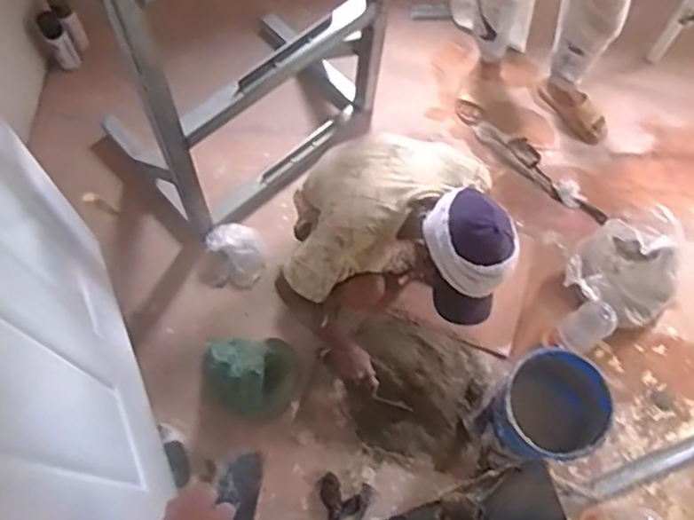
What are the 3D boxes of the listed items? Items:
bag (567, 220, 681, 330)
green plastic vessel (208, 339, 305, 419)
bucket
[{"bbox_3d":[0.781,0.046,1.788,0.272,0.243,0.291,-37,73,-18],"label":"bag"},{"bbox_3d":[-0.201,0.247,1.406,0.196,0.170,0.172,-11,66,-9],"label":"green plastic vessel"},{"bbox_3d":[0.502,0.381,1.600,0.251,0.248,0.237,1,65,-3],"label":"bucket"}]

